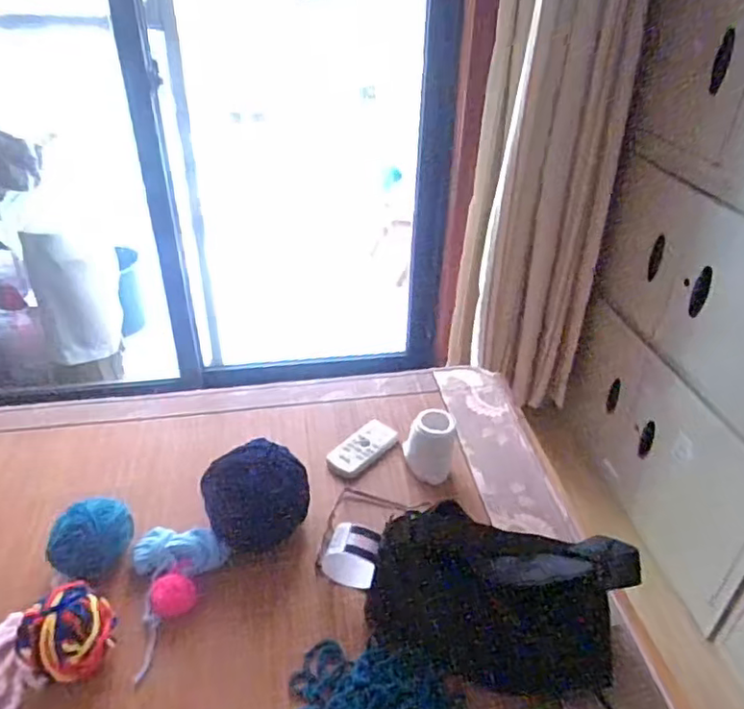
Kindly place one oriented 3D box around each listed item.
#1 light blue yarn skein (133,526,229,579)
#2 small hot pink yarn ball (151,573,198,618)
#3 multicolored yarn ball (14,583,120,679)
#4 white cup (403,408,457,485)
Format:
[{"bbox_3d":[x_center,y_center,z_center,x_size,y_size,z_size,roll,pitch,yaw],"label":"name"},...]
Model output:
[{"bbox_3d":[-0.247,0.259,0.770,0.111,0.042,0.061,7,37,8],"label":"light blue yarn skein"},{"bbox_3d":[-0.236,0.291,0.720,0.051,0.050,0.045,-28,45,-33],"label":"small hot pink yarn ball"},{"bbox_3d":[-0.333,0.306,0.659,0.089,0.075,0.100,-27,43,-34],"label":"multicolored yarn ball"},{"bbox_3d":[0.085,0.139,0.892,0.069,0.091,0.080,3,37,3],"label":"white cup"}]

